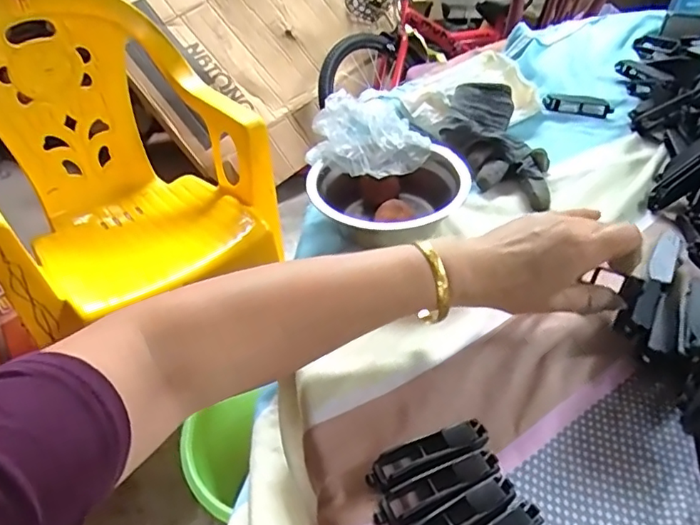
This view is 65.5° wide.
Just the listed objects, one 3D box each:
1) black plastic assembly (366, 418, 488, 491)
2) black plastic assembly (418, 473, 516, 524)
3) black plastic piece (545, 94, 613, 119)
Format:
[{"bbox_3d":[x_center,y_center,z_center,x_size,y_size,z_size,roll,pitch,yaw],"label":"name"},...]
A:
[{"bbox_3d":[0.047,0.111,0.316,0.074,0.015,0.022,-16,44,-14],"label":"black plastic assembly"},{"bbox_3d":[0.057,0.139,0.291,0.075,0.015,0.021,-22,45,-19],"label":"black plastic assembly"},{"bbox_3d":[0.265,-0.184,0.632,0.076,0.014,0.033,9,44,13],"label":"black plastic piece"}]

